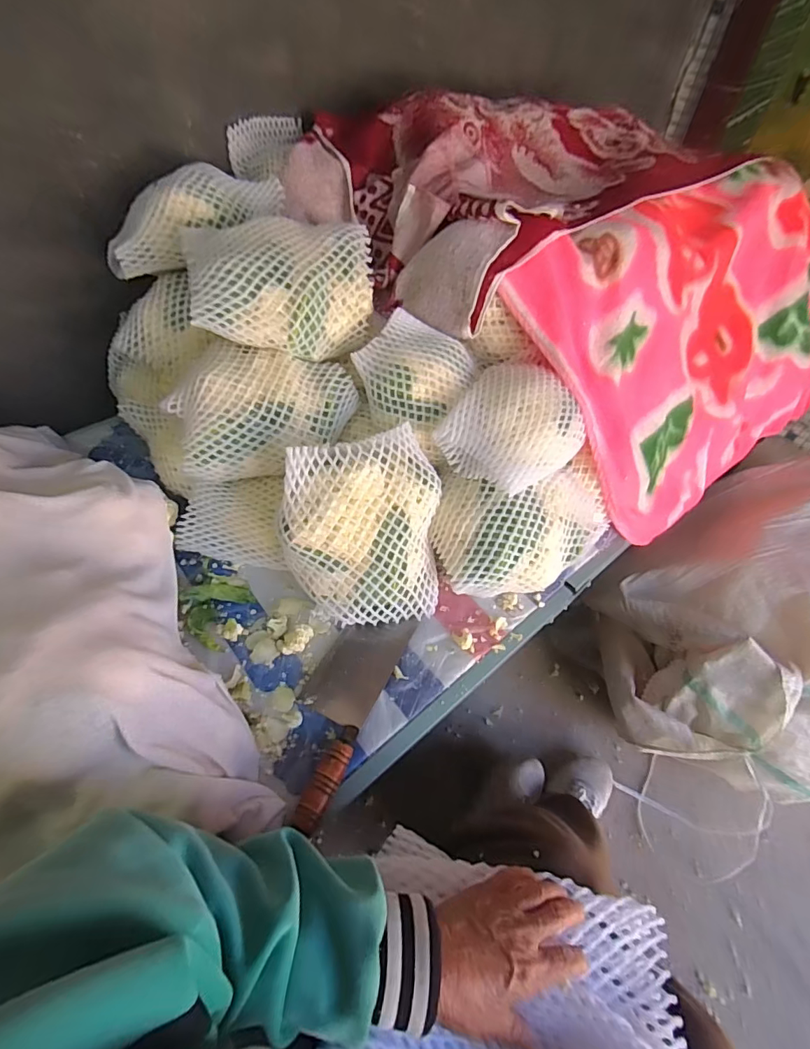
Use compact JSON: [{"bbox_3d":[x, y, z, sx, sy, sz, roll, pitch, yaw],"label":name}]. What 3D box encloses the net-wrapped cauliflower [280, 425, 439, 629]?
[{"bbox_3d":[-0.060,0.007,0.638,0.209,0.241,0.145,-11,8,-14],"label":"net-wrapped cauliflower"}]

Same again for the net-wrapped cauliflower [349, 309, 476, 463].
[{"bbox_3d":[0.020,-0.197,0.657,0.152,0.115,0.136,30,56,20],"label":"net-wrapped cauliflower"}]

